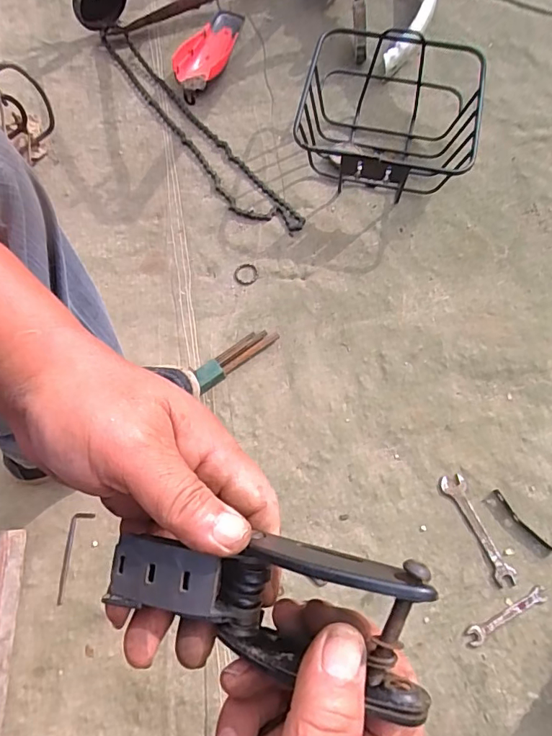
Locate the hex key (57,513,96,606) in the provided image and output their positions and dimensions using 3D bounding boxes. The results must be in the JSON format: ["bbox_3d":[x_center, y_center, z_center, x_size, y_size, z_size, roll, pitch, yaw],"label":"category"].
[{"bbox_3d":[-0.275,0.253,0.640,0.026,0.005,0.116,12,71,2],"label":"hex key"}]

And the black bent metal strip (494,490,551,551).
[{"bbox_3d":[0.348,0.207,0.640,0.112,0.016,0.057,15,72,3],"label":"black bent metal strip"}]

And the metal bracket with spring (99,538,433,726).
[{"bbox_3d":[-0.005,0.095,0.190,0.128,0.036,0.052,-5,69,26],"label":"metal bracket with spring"}]

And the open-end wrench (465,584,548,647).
[{"bbox_3d":[0.295,0.316,0.608,0.117,0.004,0.023,-25,74,-10],"label":"open-end wrench"}]

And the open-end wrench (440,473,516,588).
[{"bbox_3d":[0.270,0.216,0.641,0.032,0.004,0.151,-23,74,-7],"label":"open-end wrench"}]

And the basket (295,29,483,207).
[{"bbox_3d":[0.171,-0.391,0.755,0.259,0.142,0.241,10,73,3],"label":"basket"}]

